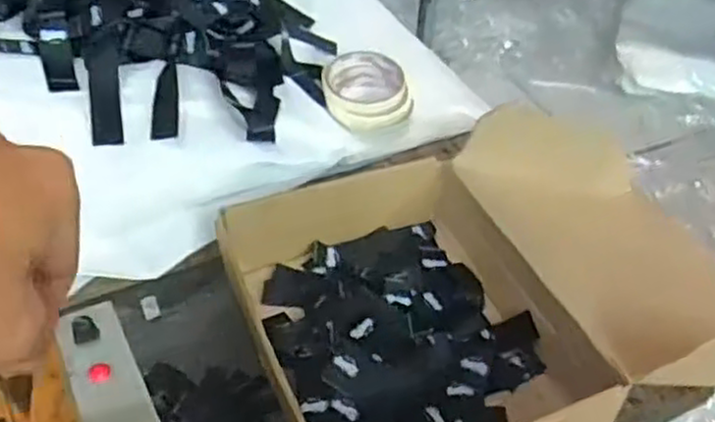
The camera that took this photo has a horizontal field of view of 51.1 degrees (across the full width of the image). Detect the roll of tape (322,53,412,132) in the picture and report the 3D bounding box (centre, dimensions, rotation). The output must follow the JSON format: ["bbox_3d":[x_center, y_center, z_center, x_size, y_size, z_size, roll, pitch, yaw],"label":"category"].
[{"bbox_3d":[0.010,-0.123,0.765,0.091,0.034,0.089,1,45,-4],"label":"roll of tape"}]

